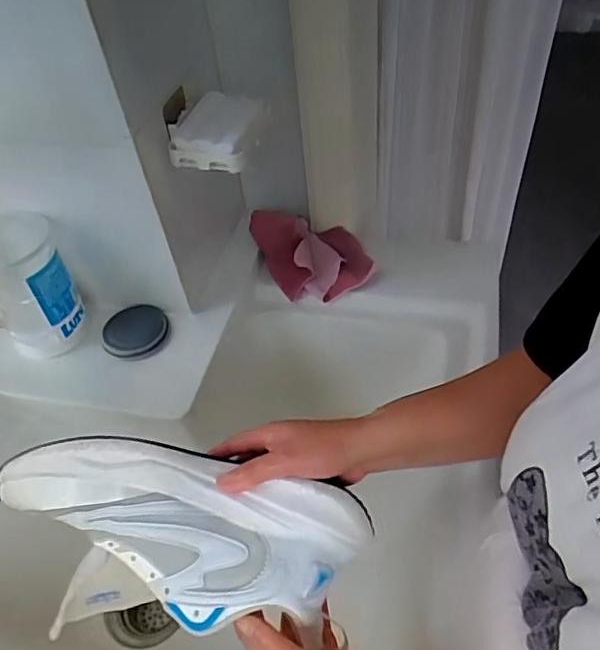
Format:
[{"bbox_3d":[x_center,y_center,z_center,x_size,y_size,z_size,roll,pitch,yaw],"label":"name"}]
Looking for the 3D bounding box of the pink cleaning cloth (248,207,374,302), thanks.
[{"bbox_3d":[0.017,-0.106,0.809,0.134,0.034,0.160,-22,69,-18],"label":"pink cleaning cloth"}]

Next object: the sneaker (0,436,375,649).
[{"bbox_3d":[-0.088,0.163,0.432,0.268,0.086,0.109,13,48,-5],"label":"sneaker"}]

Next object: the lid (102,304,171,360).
[{"bbox_3d":[-0.208,0.007,0.717,0.078,0.021,0.084,-4,47,4],"label":"lid"}]

